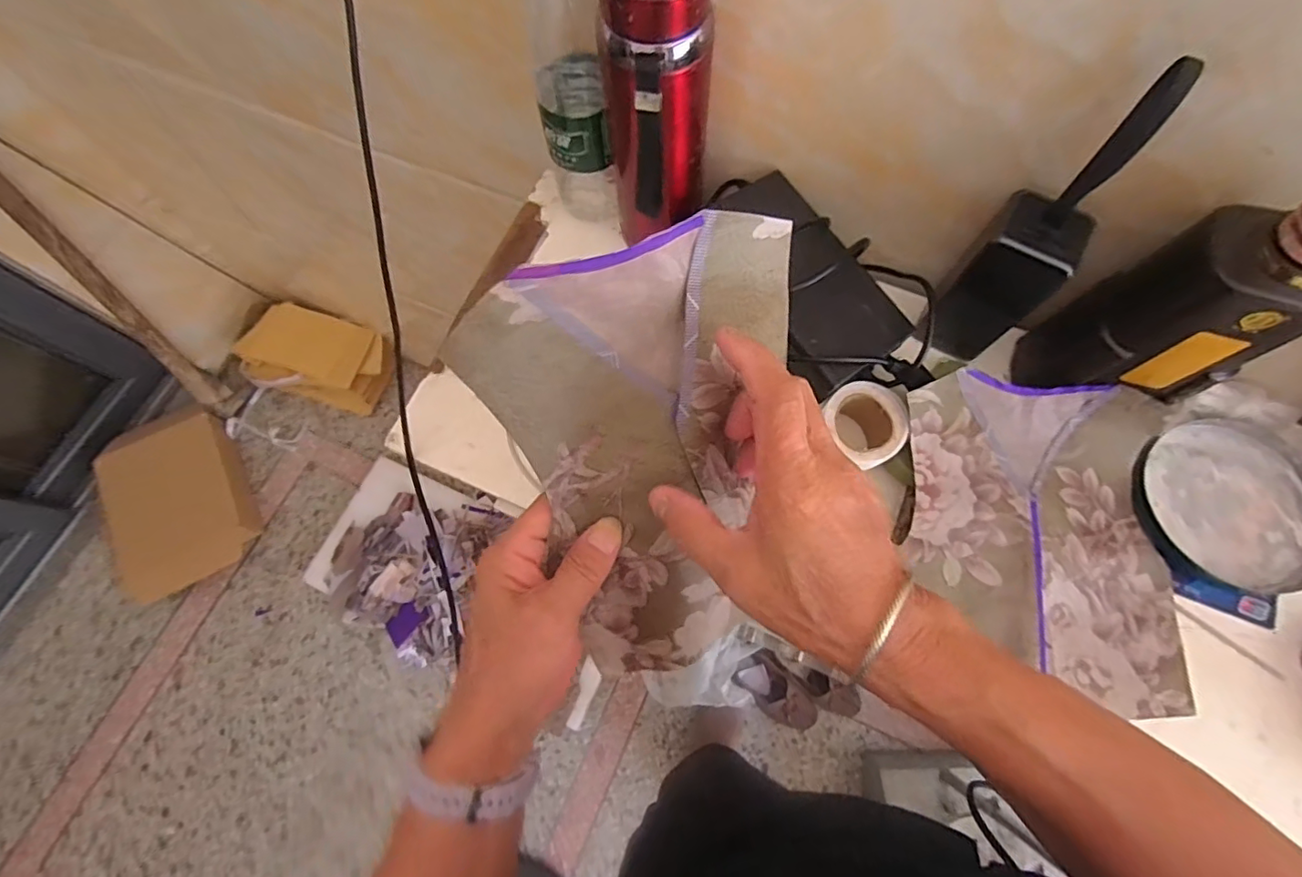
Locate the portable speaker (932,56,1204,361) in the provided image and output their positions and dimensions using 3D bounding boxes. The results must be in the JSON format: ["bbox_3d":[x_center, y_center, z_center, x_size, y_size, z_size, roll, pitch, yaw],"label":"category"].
[{"bbox_3d":[0.248,-0.129,0.351,0.059,0.179,0.065,42,77,13],"label":"portable speaker"}]

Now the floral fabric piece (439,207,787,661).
[{"bbox_3d":[0.020,0.014,0.295,0.167,0.030,0.227,-22,109,-10],"label":"floral fabric piece"}]

